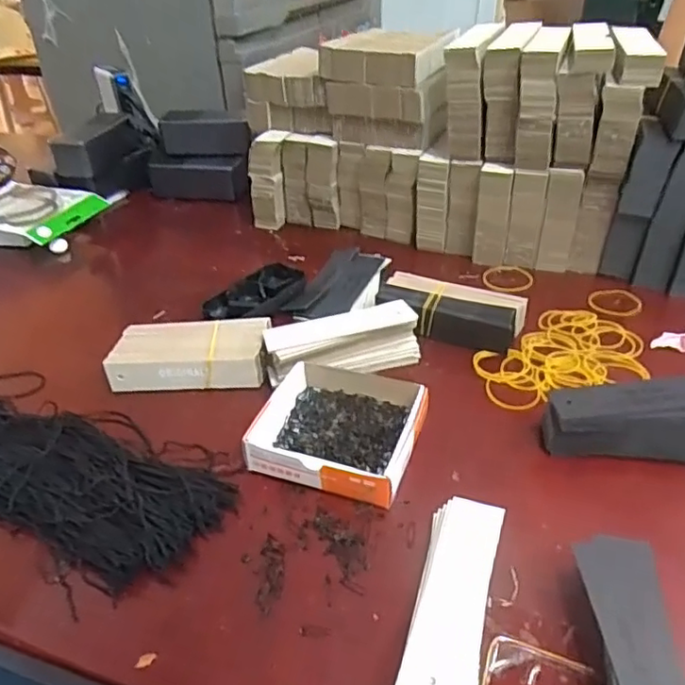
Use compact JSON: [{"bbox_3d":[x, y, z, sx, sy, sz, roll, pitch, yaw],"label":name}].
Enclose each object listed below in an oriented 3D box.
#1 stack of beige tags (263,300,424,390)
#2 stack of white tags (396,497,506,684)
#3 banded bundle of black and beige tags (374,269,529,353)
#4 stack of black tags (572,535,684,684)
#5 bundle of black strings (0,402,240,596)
[{"bbox_3d":[0.000,0.000,0.524,0.132,0.037,0.035,-14,38,-13],"label":"stack of beige tags"},{"bbox_3d":[0.062,0.146,0.338,0.040,0.027,0.127,9,39,16],"label":"stack of white tags"},{"bbox_3d":[0.098,-0.028,0.567,0.132,0.038,0.064,15,41,23],"label":"banded bundle of black and beige tags"},{"bbox_3d":[0.148,0.164,0.309,0.044,0.037,0.128,2,37,8],"label":"stack of black tags"},{"bbox_3d":[-0.230,0.092,0.440,0.299,0.029,0.100,11,39,19],"label":"bundle of black strings"}]

